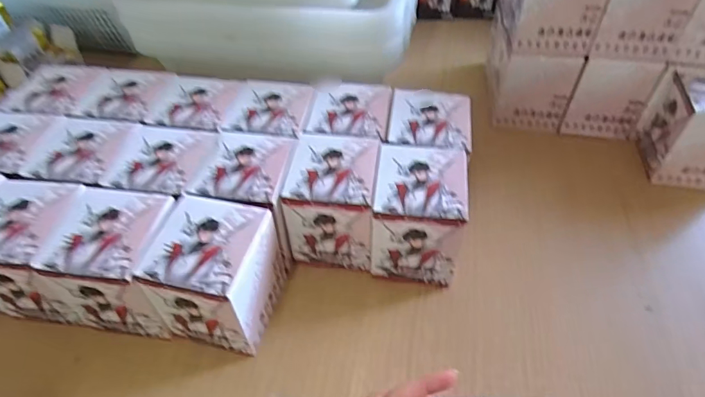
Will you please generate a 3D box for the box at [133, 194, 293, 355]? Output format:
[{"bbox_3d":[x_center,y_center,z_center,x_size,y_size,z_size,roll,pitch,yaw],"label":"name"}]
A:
[{"bbox_3d":[-0.115,0.070,0.402,0.086,0.114,0.090,9,49,9],"label":"box"}]

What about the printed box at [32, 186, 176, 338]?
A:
[{"bbox_3d":[-0.203,0.061,0.408,0.094,0.112,0.087,7,49,8],"label":"printed box"}]

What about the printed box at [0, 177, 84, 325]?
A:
[{"bbox_3d":[-0.280,0.048,0.408,0.081,0.091,0.087,6,48,7],"label":"printed box"}]

